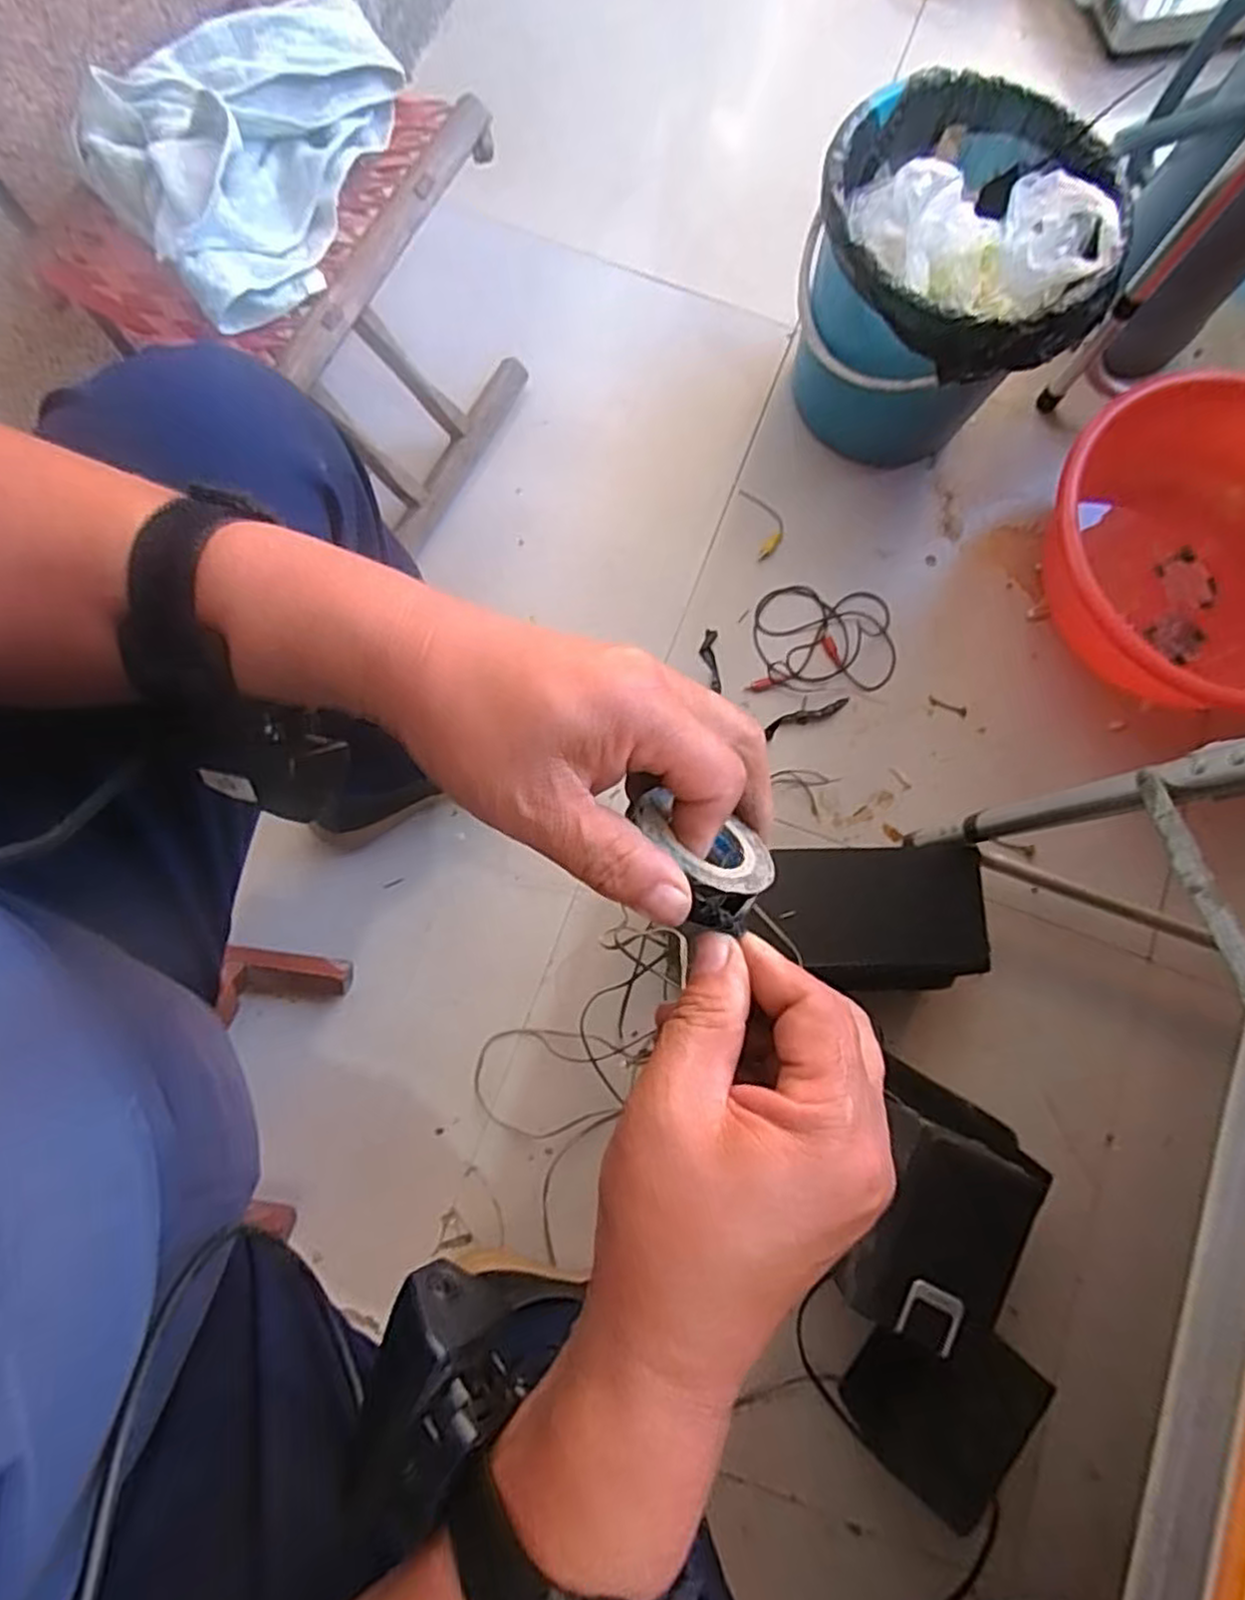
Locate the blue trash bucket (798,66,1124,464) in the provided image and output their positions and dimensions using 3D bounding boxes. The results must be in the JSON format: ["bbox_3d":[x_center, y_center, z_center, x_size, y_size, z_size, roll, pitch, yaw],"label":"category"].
[{"bbox_3d":[0.312,-0.506,0.757,0.260,0.286,0.252,0,79,-1],"label":"blue trash bucket"}]

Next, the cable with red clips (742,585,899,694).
[{"bbox_3d":[0.228,-0.182,0.842,0.162,0.009,0.120,2,79,0],"label":"cable with red clips"}]

